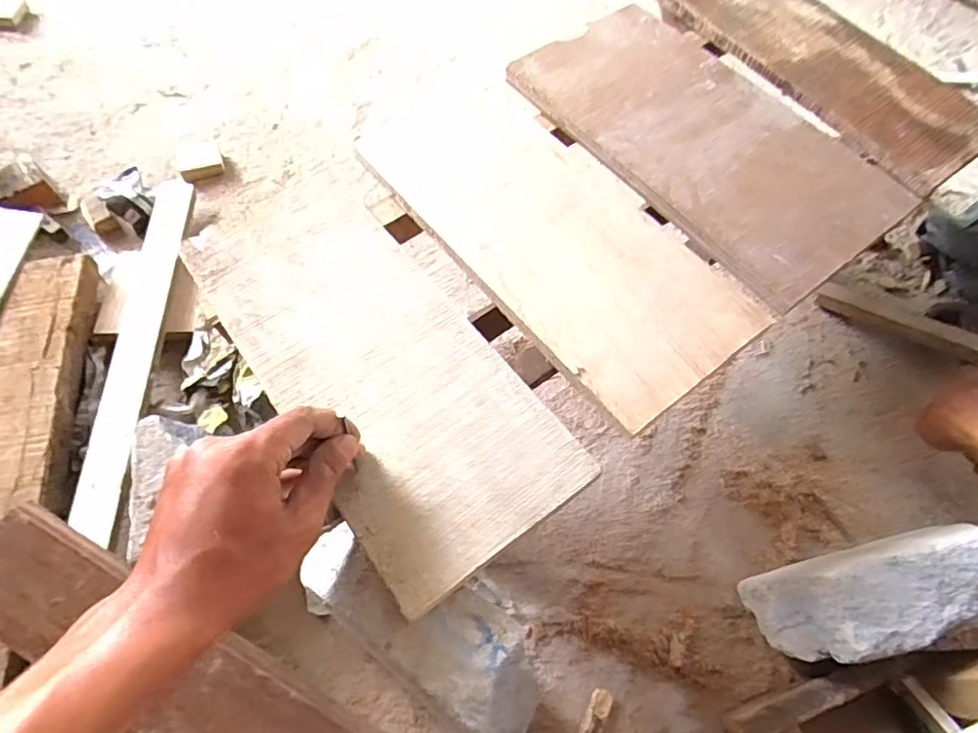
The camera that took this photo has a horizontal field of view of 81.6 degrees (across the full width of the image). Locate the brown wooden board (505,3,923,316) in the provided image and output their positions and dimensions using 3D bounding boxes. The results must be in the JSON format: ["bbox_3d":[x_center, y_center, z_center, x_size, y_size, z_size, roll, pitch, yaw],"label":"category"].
[{"bbox_3d":[0.198,-0.215,0.507,0.197,0.017,0.337,-30,69,-20],"label":"brown wooden board"}]

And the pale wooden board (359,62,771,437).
[{"bbox_3d":[0.042,-0.126,0.481,0.157,0.011,0.381,-32,61,-16],"label":"pale wooden board"}]

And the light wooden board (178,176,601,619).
[{"bbox_3d":[-0.088,-0.014,0.401,0.141,0.011,0.337,-32,64,-19],"label":"light wooden board"}]

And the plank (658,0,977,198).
[{"bbox_3d":[0.324,-0.309,0.555,0.118,0.024,0.345,-30,68,-18],"label":"plank"}]

